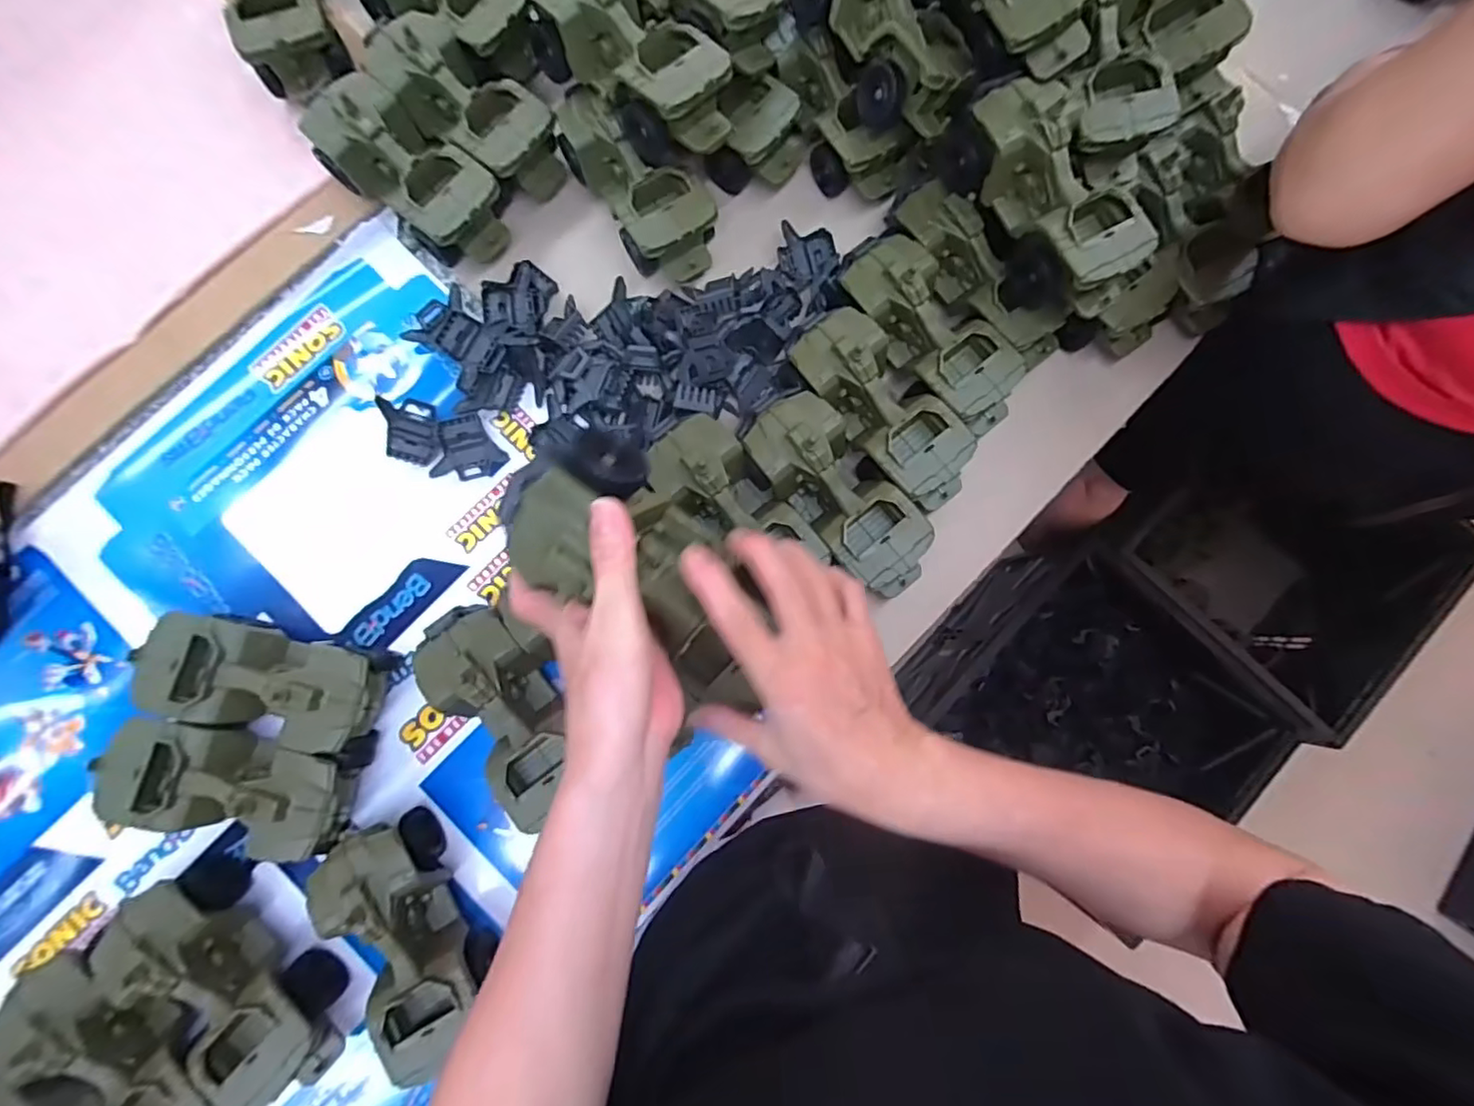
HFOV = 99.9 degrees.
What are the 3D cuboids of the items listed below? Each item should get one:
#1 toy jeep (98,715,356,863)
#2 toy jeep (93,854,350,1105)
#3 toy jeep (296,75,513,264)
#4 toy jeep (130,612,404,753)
[{"bbox_3d":[-0.390,0.183,0.492,0.177,0.078,0.080,15,83,1],"label":"toy jeep"},{"bbox_3d":[-0.384,0.329,0.472,0.085,0.077,0.188,-44,86,-6],"label":"toy jeep"},{"bbox_3d":[-0.294,-0.342,0.562,0.177,0.077,0.083,36,83,3],"label":"toy jeep"},{"bbox_3d":[-0.373,0.103,0.506,0.175,0.083,0.084,13,83,0],"label":"toy jeep"}]

